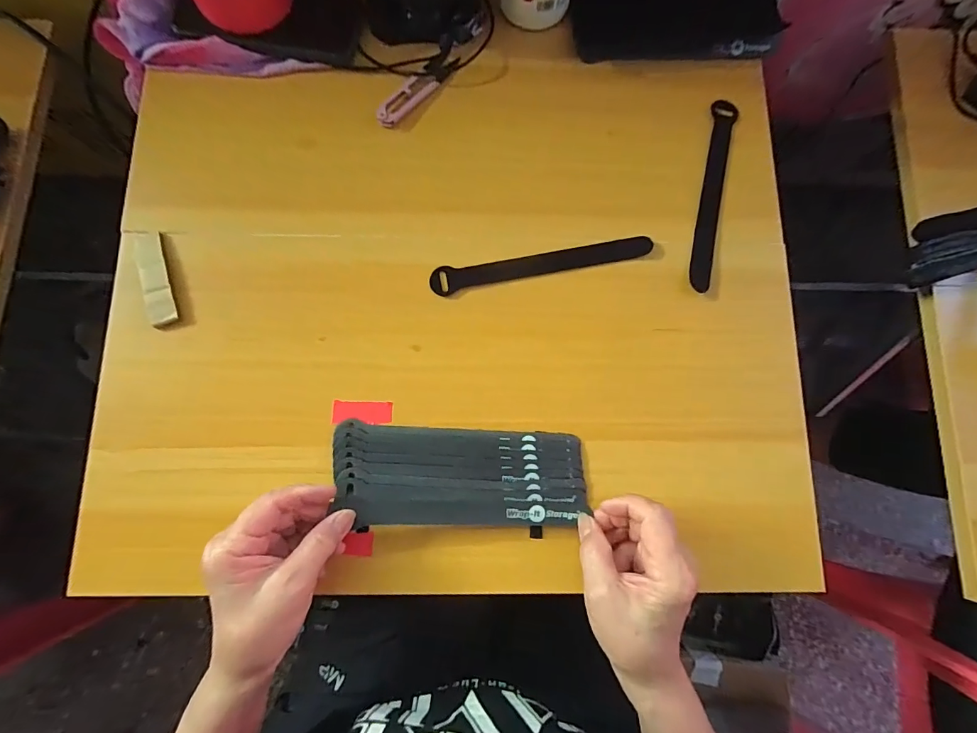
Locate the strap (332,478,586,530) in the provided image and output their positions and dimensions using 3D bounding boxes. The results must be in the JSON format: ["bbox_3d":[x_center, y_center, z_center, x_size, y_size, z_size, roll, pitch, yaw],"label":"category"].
[{"bbox_3d":[-0.022,0.111,0.334,0.189,0.008,0.030,3,84,-1],"label":"strap"}]

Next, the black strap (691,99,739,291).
[{"bbox_3d":[0.204,-0.158,0.387,0.024,0.006,0.187,14,81,-3],"label":"black strap"}]

